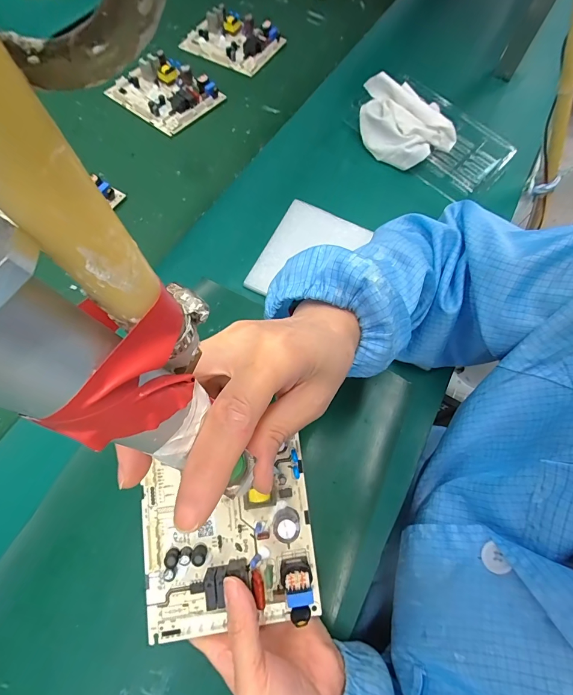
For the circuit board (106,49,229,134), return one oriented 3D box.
[{"bbox_3d":[-0.186,-0.393,0.525,0.137,0.030,0.110,37,69,12],"label":"circuit board"}]

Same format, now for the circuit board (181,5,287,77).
[{"bbox_3d":[-0.090,-0.530,0.592,0.138,0.035,0.109,27,67,8],"label":"circuit board"}]

